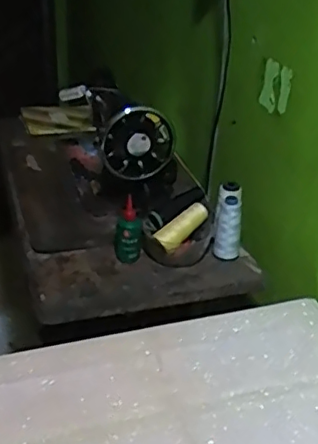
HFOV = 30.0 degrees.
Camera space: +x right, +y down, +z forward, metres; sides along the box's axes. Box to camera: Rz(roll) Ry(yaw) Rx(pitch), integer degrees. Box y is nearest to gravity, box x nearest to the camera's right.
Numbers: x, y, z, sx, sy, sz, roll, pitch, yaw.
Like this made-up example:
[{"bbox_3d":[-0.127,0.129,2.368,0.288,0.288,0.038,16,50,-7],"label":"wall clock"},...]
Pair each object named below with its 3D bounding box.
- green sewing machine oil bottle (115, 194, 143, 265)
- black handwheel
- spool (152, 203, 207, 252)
[{"bbox_3d":[-0.052,0.017,1.021,0.046,0.113,0.028,-1,30,-2],"label":"green sewing machine oil bottle"},{"bbox_3d":[-0.039,-0.138,1.071,0.132,0.131,0.032,-1,30,-7],"label":"black handwheel"},{"bbox_3d":[0.044,0.012,1.041,0.104,0.046,0.036,-40,44,-15],"label":"spool"}]

